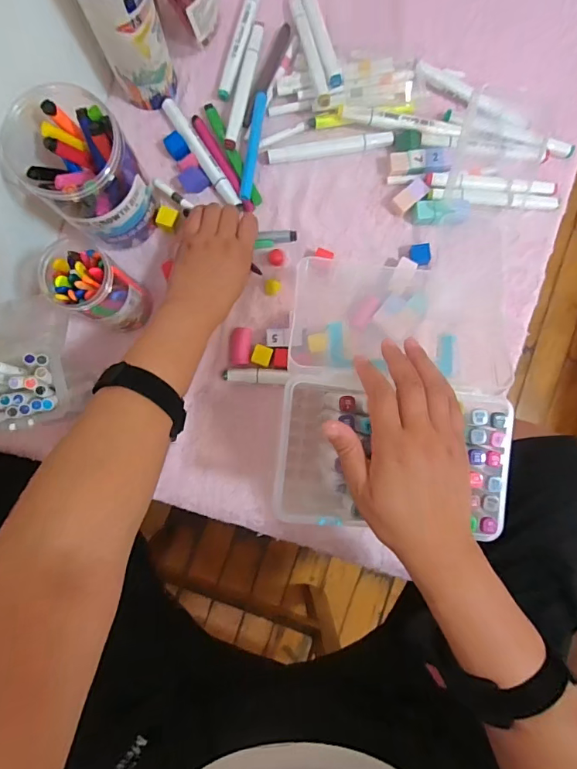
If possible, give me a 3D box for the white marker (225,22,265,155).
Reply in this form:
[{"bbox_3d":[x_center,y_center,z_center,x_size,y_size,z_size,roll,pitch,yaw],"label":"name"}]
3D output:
[{"bbox_3d":[-0.048,-0.339,0.493,0.016,0.016,0.155,13,88,0],"label":"white marker"}]

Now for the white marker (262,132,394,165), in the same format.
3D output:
[{"bbox_3d":[0.045,-0.270,0.495,0.146,0.014,0.020,-9,88,-1],"label":"white marker"}]

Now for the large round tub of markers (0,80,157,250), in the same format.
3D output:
[{"bbox_3d":[-0.203,-0.207,0.440,0.123,0.118,0.102,35,88,0],"label":"large round tub of markers"}]

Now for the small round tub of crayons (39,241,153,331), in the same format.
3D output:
[{"bbox_3d":[-0.187,-0.091,0.440,0.073,0.115,0.064,35,88,0],"label":"small round tub of crayons"}]

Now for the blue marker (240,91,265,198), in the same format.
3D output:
[{"bbox_3d":[-0.041,-0.271,0.496,0.016,0.013,0.123,8,88,-1],"label":"blue marker"}]

